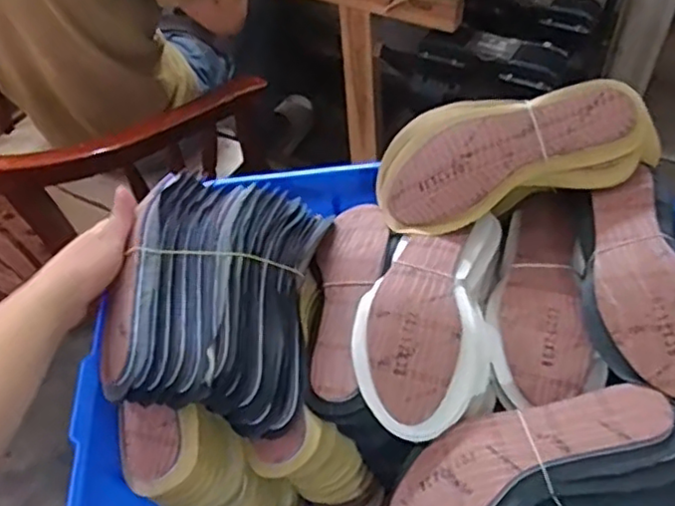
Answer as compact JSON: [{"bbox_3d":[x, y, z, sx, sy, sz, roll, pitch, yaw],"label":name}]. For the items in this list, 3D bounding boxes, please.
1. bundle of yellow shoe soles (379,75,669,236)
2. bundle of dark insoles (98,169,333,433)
[{"bbox_3d":[0.165,-0.093,0.626,0.254,0.065,0.106,-14,90,8],"label":"bundle of yellow shoe soles"},{"bbox_3d":[-0.107,0.038,0.584,0.180,0.085,0.217,16,57,-10],"label":"bundle of dark insoles"}]

